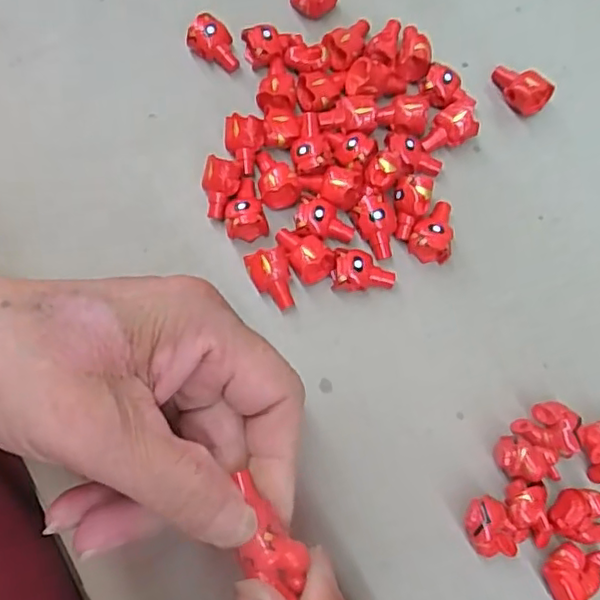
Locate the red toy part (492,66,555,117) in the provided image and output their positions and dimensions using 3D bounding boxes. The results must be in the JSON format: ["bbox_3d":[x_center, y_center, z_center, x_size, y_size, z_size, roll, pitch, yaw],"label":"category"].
[{"bbox_3d":[0.097,-0.094,0.273,0.014,0.017,0.025,-42,78,-10],"label":"red toy part"}]

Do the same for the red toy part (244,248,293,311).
[{"bbox_3d":[-0.012,-0.008,0.247,0.016,0.015,0.021,-14,75,-3],"label":"red toy part"}]

